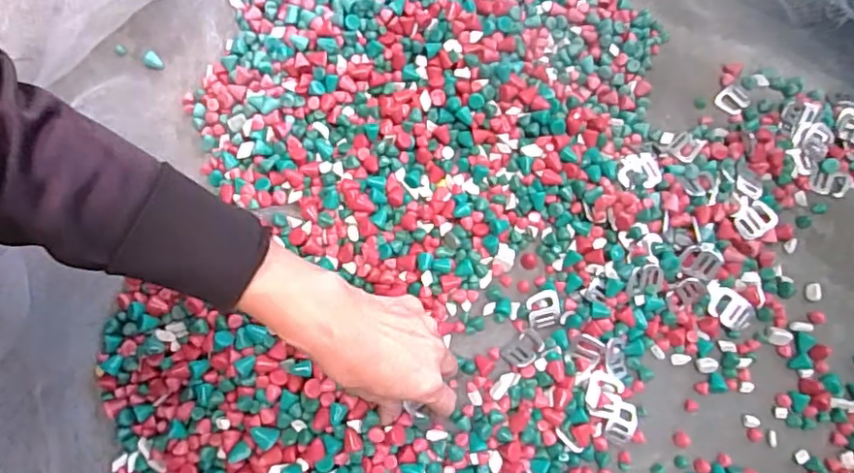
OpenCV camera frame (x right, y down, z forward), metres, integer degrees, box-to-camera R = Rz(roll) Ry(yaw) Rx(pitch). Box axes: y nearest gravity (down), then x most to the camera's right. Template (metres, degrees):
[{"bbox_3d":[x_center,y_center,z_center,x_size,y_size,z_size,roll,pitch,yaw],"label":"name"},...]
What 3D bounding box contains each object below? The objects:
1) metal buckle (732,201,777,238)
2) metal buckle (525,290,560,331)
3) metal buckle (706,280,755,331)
[{"bbox_3d":[0.280,-0.014,0.485,0.035,0.004,0.027,-22,80,-5],"label":"metal buckle"},{"bbox_3d":[0.094,0.060,0.460,0.026,0.007,0.032,-11,111,2],"label":"metal buckle"},{"bbox_3d":[0.246,0.058,0.464,0.045,0.007,0.028,35,75,9],"label":"metal buckle"}]

